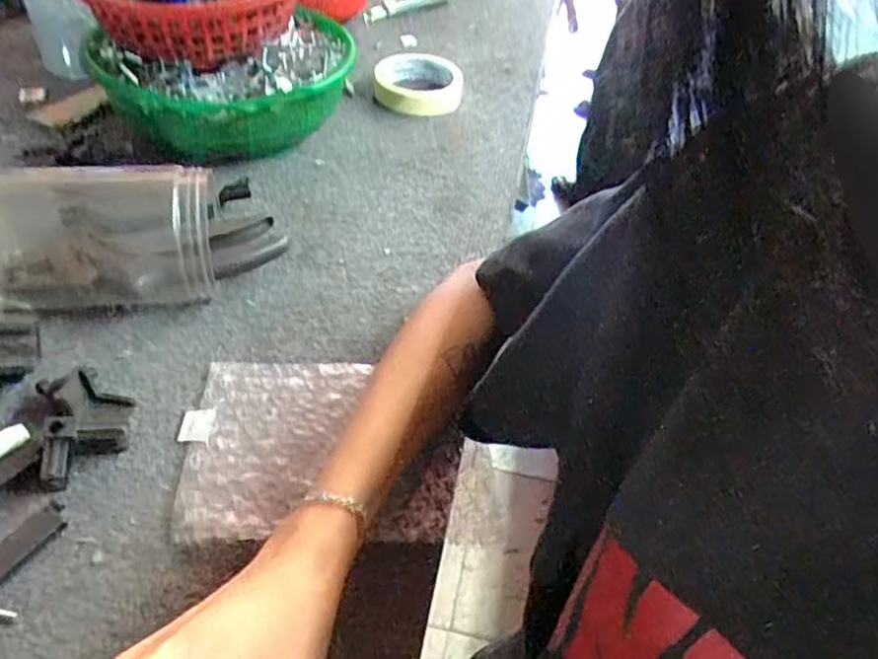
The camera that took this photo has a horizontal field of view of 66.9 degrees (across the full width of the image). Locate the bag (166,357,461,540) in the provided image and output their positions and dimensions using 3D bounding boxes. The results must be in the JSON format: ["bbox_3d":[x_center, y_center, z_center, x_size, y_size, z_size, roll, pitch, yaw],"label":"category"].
[{"bbox_3d":[-0.069,0.067,0.394,0.157,0.009,0.124,1,44,-4],"label":"bag"}]

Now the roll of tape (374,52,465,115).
[{"bbox_3d":[-0.024,-0.272,0.729,0.095,0.031,0.095,-1,44,-7],"label":"roll of tape"}]

